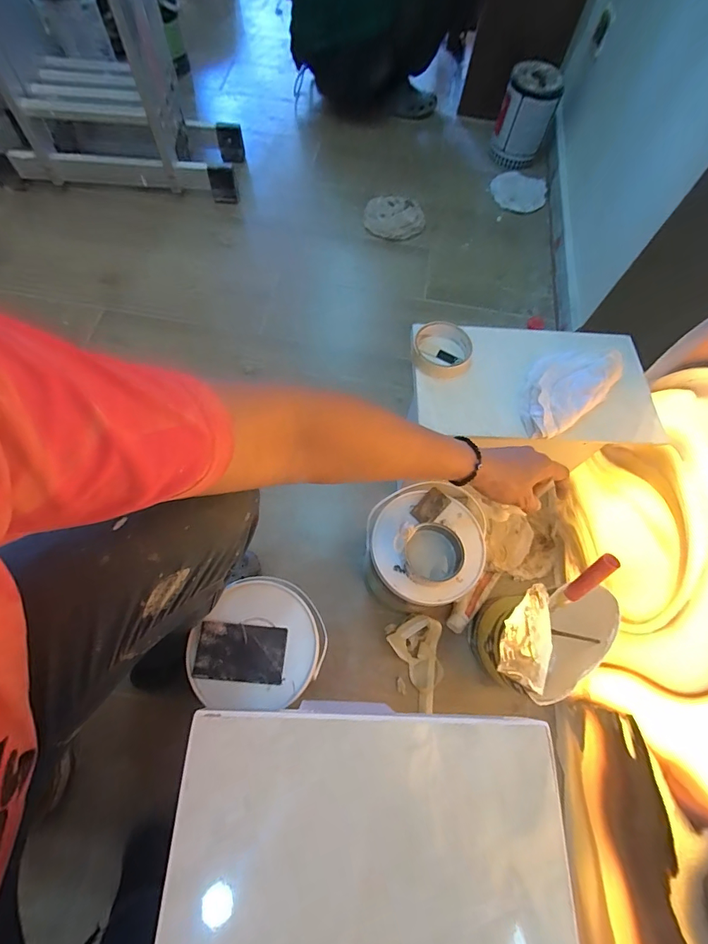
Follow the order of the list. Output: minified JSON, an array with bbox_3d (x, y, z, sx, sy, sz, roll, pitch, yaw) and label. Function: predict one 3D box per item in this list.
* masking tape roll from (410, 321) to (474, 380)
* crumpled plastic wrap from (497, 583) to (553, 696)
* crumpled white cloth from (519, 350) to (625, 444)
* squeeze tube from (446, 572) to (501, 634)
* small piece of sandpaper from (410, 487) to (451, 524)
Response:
[{"bbox_3d":[0.129,-0.180,0.603,0.082,0.021,0.095,14,66,2],"label":"masking tape roll"},{"bbox_3d":[0.231,0.217,0.559,0.087,0.033,0.129,23,84,-16],"label":"crumpled plastic wrap"},{"bbox_3d":[0.294,-0.122,0.577,0.172,0.034,0.094,-35,73,-18],"label":"crumpled white cloth"},{"bbox_3d":[0.224,0.241,0.785,0.042,0.030,0.139,41,69,14],"label":"squeeze tube"},{"bbox_3d":[0.122,0.055,0.654,0.061,0.007,0.038,-41,75,-19],"label":"small piece of sandpaper"}]

